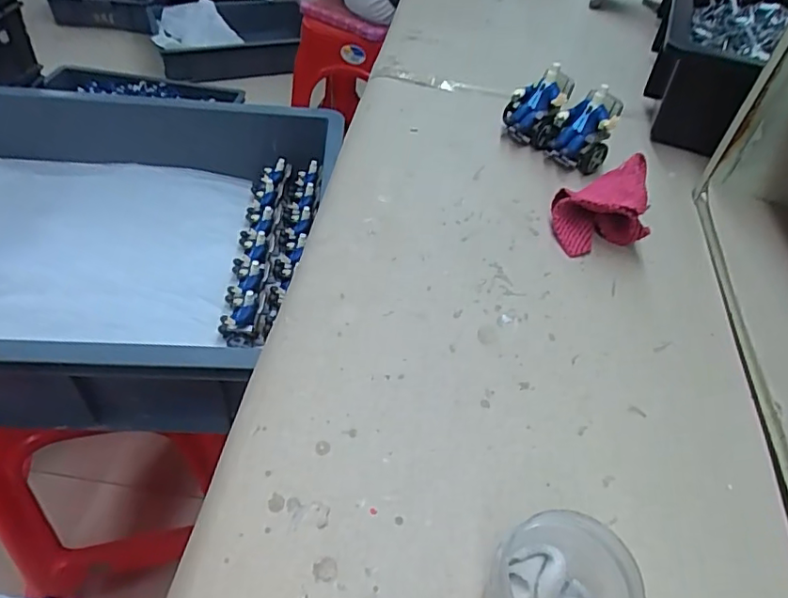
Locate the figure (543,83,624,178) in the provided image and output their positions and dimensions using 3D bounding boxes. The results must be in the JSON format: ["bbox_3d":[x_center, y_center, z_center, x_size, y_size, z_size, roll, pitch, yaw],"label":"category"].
[{"bbox_3d":[0.158,-0.140,0.469,0.048,0.059,0.044,18,47,11],"label":"figure"}]

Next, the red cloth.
[{"bbox_3d":[0.151,-0.071,0.410,0.065,0.042,0.086,18,47,11],"label":"red cloth"}]

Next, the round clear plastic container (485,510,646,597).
[{"bbox_3d":[0.061,0.117,0.218,0.052,0.048,0.053,3,46,-3],"label":"round clear plastic container"}]

